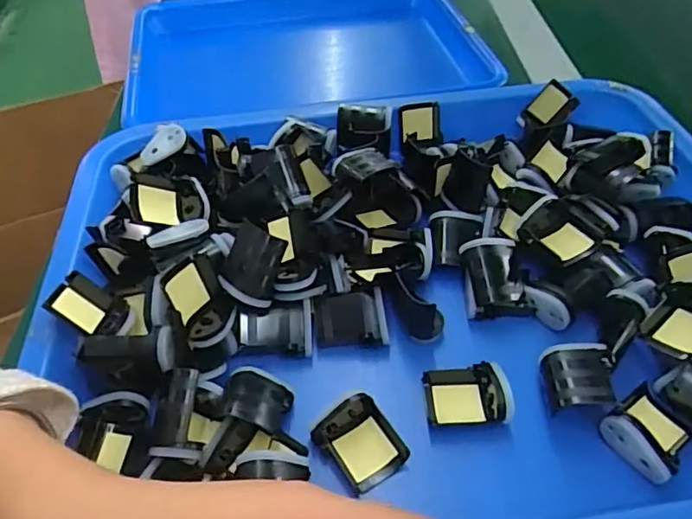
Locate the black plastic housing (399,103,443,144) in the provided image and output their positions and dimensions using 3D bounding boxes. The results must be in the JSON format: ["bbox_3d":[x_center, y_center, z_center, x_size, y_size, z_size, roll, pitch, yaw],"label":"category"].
[{"bbox_3d":[0.060,-0.107,0.436,0.033,0.030,0.013,-6,36,-7],"label":"black plastic housing"}]

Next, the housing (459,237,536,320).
[{"bbox_3d":[0.093,0.011,0.337,0.038,0.017,0.047,2,70,-25],"label":"housing"}]

